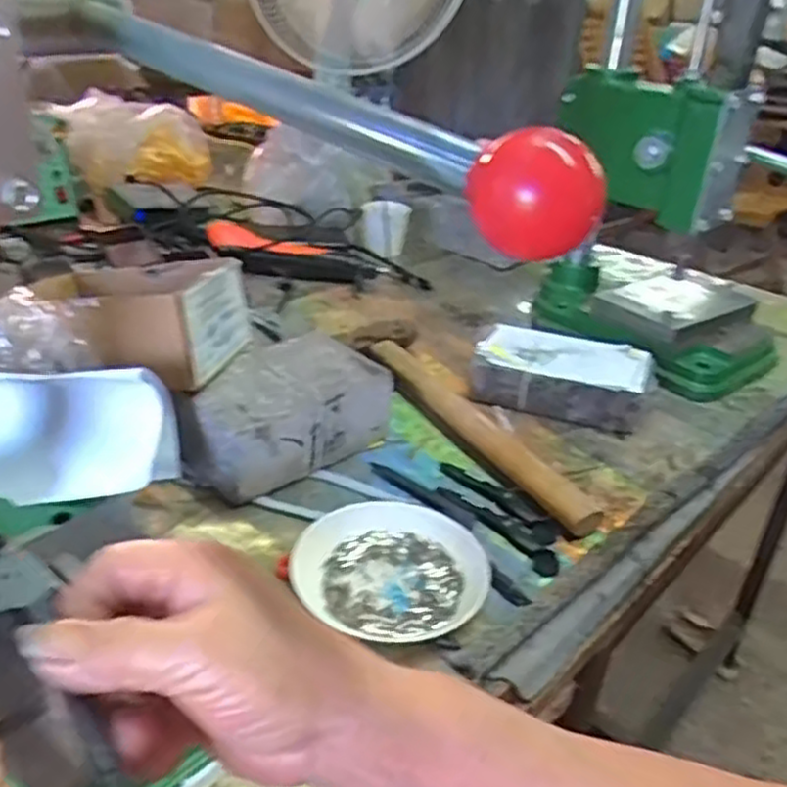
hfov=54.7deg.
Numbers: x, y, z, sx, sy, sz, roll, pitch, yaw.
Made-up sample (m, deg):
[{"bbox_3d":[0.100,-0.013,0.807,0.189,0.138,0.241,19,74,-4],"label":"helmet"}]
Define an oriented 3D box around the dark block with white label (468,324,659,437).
[{"bbox_3d":[0.157,-0.018,0.704,0.149,0.052,0.089,14,30,17],"label":"dark block with white label"}]

